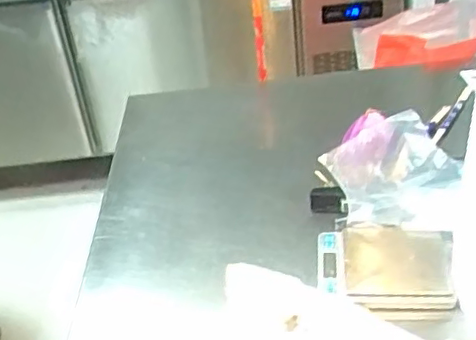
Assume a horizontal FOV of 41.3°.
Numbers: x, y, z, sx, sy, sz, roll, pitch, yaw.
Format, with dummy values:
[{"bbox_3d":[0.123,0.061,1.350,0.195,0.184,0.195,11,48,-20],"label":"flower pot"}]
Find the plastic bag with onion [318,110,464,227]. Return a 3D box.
[{"bbox_3d":[0.173,-0.002,0.716,0.150,0.061,0.152,1,33,13],"label":"plastic bag with onion"}]

